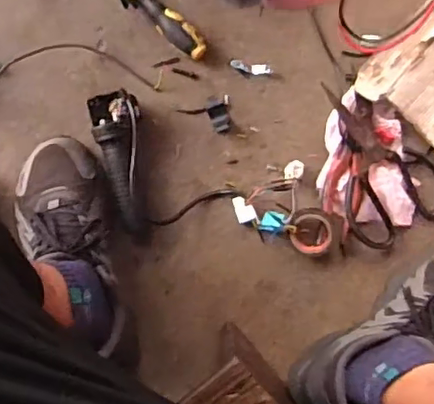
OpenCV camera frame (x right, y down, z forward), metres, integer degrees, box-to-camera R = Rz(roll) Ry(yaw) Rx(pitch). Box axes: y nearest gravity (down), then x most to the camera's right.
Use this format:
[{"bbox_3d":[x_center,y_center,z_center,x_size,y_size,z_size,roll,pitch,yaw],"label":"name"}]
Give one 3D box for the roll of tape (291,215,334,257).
[{"bbox_3d":[0.117,0.041,0.704,0.053,0.028,0.049,0,89,-3],"label":"roll of tape"}]

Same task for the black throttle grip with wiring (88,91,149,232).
[{"bbox_3d":[-0.108,-0.048,0.680,0.059,0.049,0.168,-14,91,-4],"label":"black throttle grip with wiring"}]

